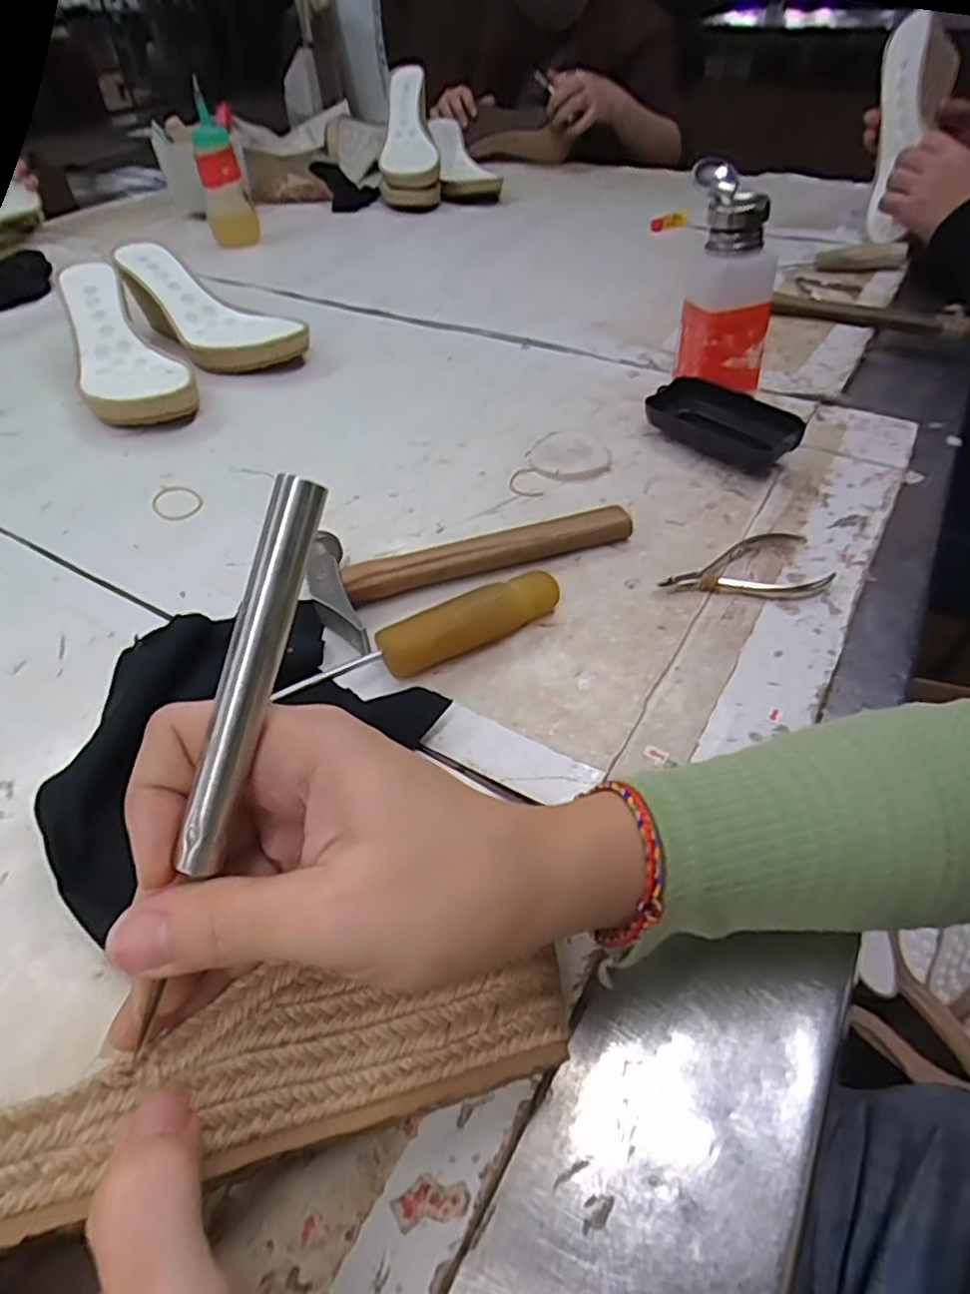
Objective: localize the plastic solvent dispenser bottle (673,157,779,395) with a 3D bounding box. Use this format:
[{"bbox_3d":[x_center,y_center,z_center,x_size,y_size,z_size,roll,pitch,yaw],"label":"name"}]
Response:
[{"bbox_3d":[0.183,-0.264,0.498,0.063,0.152,0.072,-2,46,0],"label":"plastic solvent dispenser bottle"}]

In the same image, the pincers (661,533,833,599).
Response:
[{"bbox_3d":[0.154,-0.043,0.389,0.099,0.009,0.051,-13,47,-11],"label":"pincers"}]

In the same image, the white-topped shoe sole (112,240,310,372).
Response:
[{"bbox_3d":[-0.266,-0.330,0.642,0.106,0.066,0.230,-29,52,-24],"label":"white-topped shoe sole"}]

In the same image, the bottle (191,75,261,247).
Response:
[{"bbox_3d":[-0.337,-0.601,0.835,0.051,0.159,0.046,-26,51,-19],"label":"bottle"}]

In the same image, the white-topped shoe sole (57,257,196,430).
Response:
[{"bbox_3d":[-0.325,-0.266,0.583,0.081,0.068,0.244,-24,50,-20],"label":"white-topped shoe sole"}]

